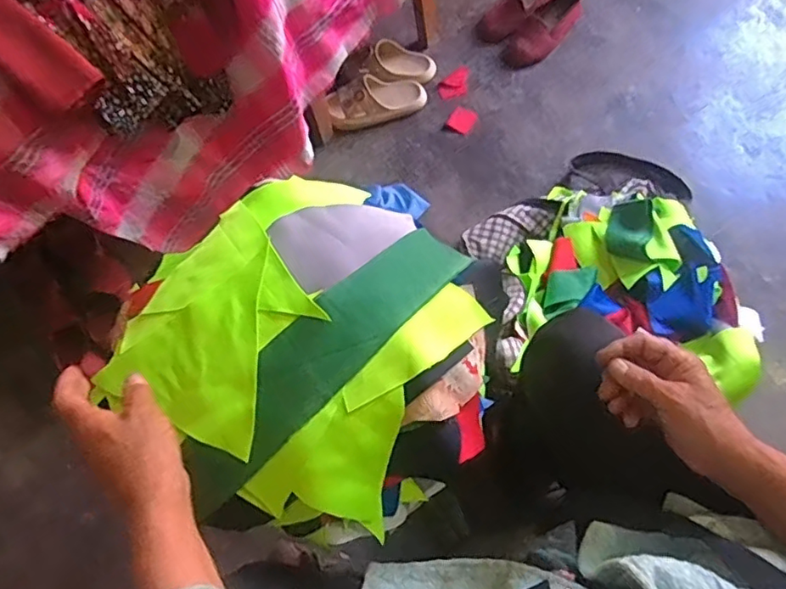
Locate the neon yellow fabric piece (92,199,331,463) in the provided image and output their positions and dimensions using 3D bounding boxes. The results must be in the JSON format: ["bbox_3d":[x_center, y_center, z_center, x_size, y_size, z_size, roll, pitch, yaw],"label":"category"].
[{"bbox_3d":[-0.156,0.026,0.535,0.164,0.039,0.201,29,67,18],"label":"neon yellow fabric piece"}]

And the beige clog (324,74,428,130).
[{"bbox_3d":[-0.035,-0.412,1.224,0.210,0.065,0.092,-22,64,-3],"label":"beige clog"}]

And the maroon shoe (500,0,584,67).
[{"bbox_3d":[0.329,-0.576,1.255,0.208,0.060,0.078,-44,67,-13],"label":"maroon shoe"}]

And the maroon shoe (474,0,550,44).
[{"bbox_3d":[0.297,-0.644,1.306,0.086,0.073,0.216,40,75,22],"label":"maroon shoe"}]

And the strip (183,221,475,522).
[{"bbox_3d":[-0.056,0.053,0.525,0.320,0.063,0.068,-42,67,-13],"label":"strip"}]

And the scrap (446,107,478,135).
[{"bbox_3d":[0.146,-0.367,1.216,0.055,0.006,0.058,31,72,20],"label":"scrap"}]

